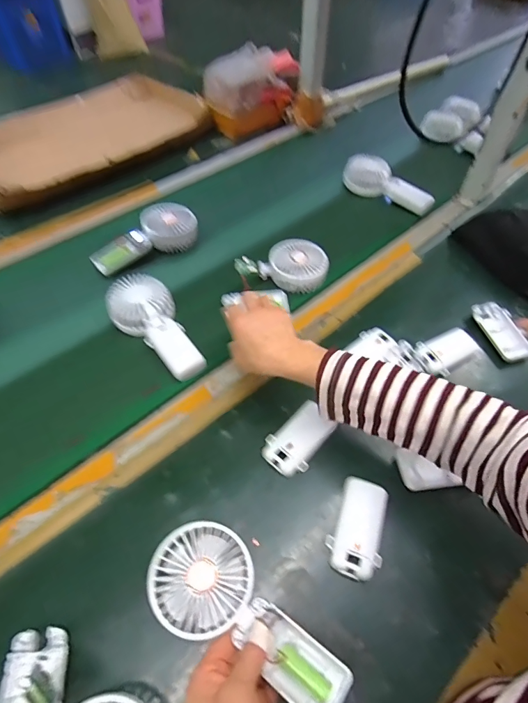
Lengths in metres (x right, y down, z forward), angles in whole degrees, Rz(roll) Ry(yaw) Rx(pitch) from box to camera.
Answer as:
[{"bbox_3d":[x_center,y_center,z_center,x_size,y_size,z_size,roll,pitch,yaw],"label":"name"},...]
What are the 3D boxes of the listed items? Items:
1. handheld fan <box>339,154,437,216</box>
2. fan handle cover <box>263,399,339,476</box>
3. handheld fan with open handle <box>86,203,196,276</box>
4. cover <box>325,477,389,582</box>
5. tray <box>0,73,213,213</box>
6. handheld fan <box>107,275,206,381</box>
[{"bbox_3d":[0.244,-0.329,0.769,0.055,0.061,0.185,-35,59,-24],"label":"handheld fan"},{"bbox_3d":[0.041,0.103,0.457,0.052,0.016,0.088,38,61,26],"label":"fan handle cover"},{"bbox_3d":[-0.202,-0.195,0.657,0.179,0.050,0.073,-25,56,-18],"label":"handheld fan with open handle"},{"bbox_3d":[0.099,0.181,0.404,0.050,0.012,0.095,15,54,12],"label":"cover"},{"bbox_3d":[-0.407,-0.505,0.880,0.343,0.052,0.546,33,59,23],"label":"tray"},{"bbox_3d":[-0.155,-0.034,0.534,0.093,0.046,0.181,-25,56,-18],"label":"handheld fan"}]

